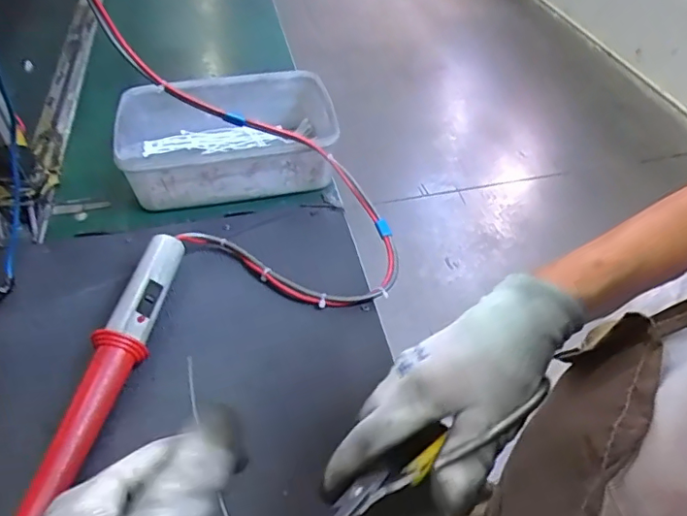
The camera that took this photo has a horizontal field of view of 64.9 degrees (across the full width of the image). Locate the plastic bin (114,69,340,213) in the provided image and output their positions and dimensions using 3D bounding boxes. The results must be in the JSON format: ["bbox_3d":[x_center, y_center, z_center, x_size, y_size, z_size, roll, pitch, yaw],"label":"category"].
[{"bbox_3d":[-0.134,-0.130,0.587,0.227,0.070,0.154,-6,45,-7],"label":"plastic bin"}]

